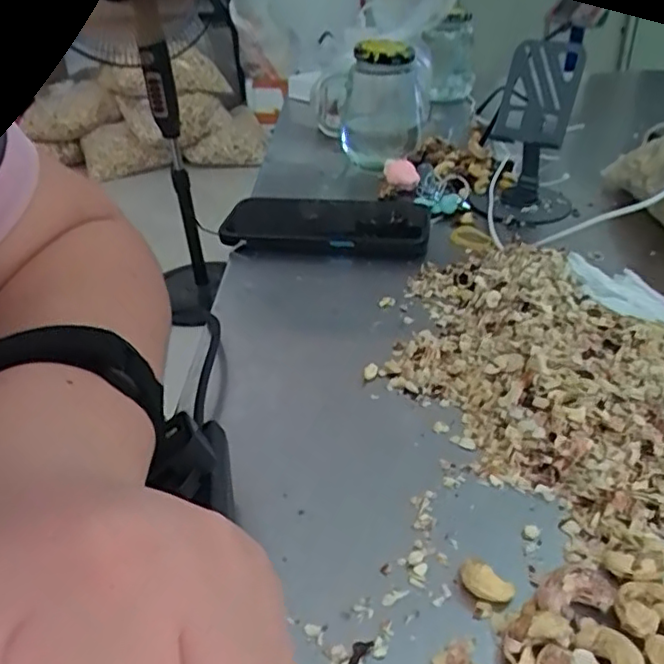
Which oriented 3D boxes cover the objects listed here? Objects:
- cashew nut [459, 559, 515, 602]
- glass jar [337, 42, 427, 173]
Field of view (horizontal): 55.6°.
[{"bbox_3d":[0.059,0.096,0.240,0.020,0.012,0.009,12,34,20],"label":"cashew nut"},{"bbox_3d":[0.052,-0.226,0.629,0.082,0.112,0.082,-1,32,0],"label":"glass jar"}]

